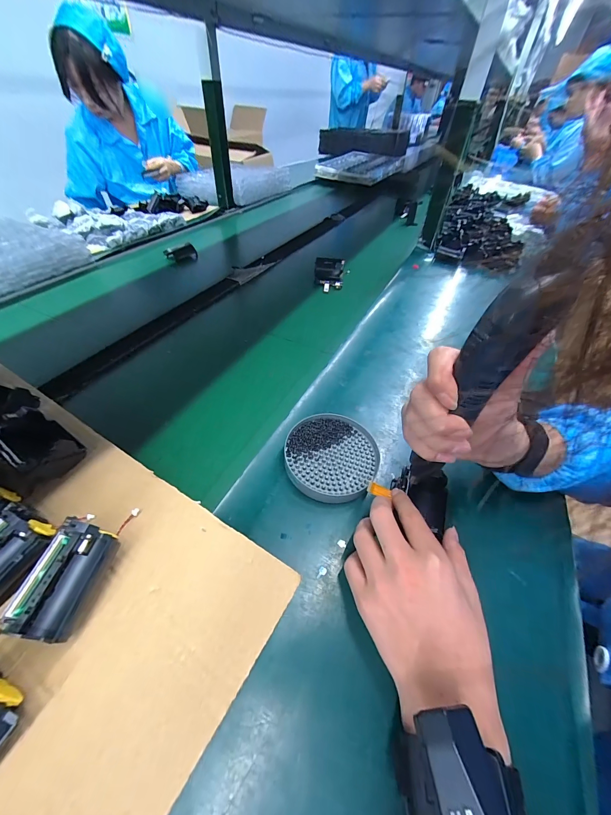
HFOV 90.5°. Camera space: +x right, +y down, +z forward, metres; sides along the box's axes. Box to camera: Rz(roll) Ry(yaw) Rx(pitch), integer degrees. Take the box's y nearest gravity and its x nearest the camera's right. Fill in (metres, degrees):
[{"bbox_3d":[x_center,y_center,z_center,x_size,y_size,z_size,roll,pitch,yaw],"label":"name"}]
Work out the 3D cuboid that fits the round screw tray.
[{"bbox_3d":[0.032,0.058,0.373,0.110,0.019,0.116,2,48,-3],"label":"round screw tray"}]

